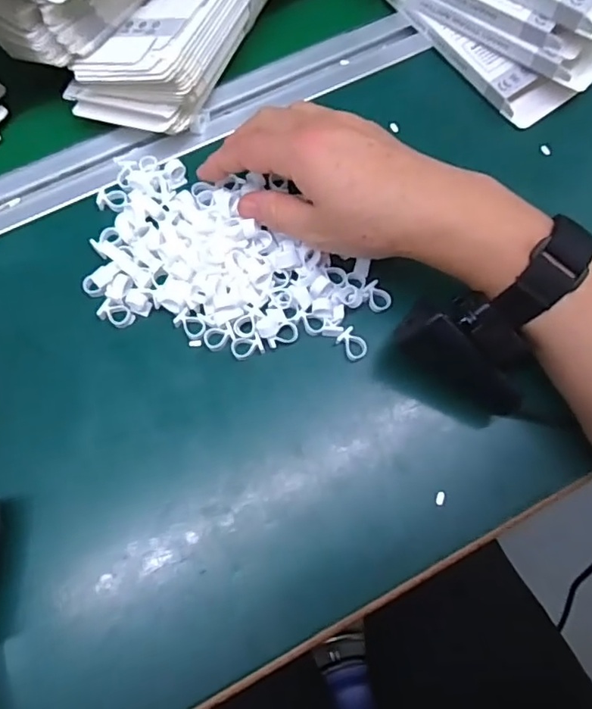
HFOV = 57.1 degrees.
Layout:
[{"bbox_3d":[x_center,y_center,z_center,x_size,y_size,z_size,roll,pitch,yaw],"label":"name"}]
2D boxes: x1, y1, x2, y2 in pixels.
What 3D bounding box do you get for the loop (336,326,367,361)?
[{"bbox_3d":[0.033,-0.006,0.318,0.013,0.007,0.018,-38,76,-11],"label":"loop"}]

